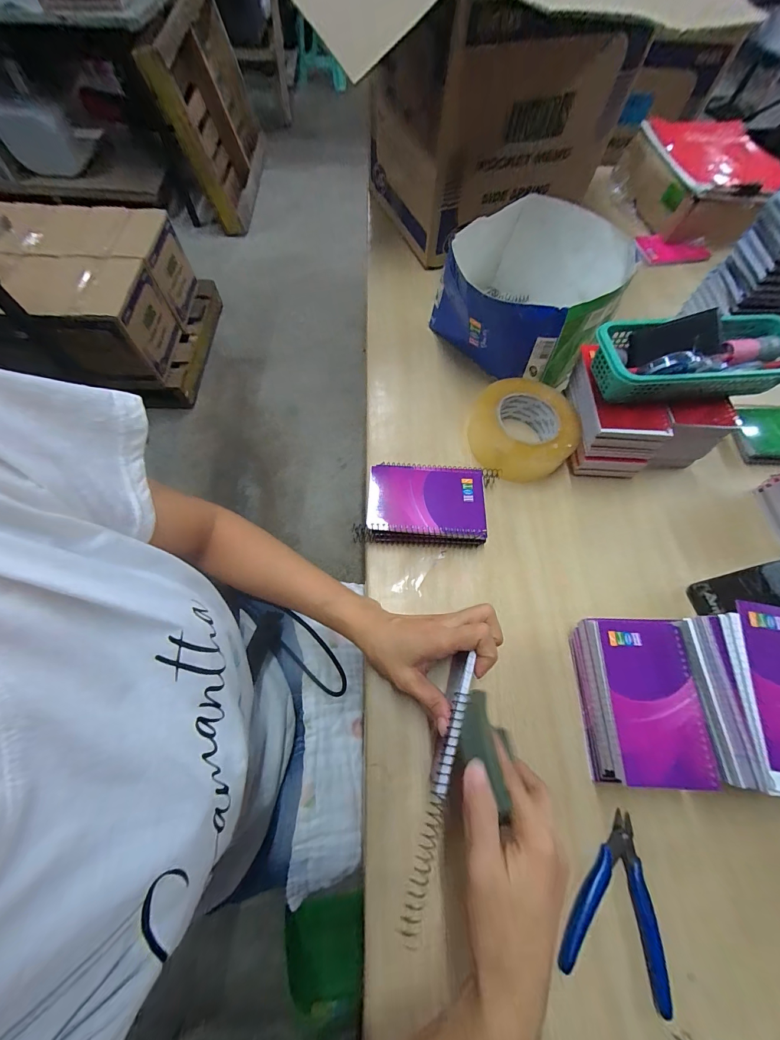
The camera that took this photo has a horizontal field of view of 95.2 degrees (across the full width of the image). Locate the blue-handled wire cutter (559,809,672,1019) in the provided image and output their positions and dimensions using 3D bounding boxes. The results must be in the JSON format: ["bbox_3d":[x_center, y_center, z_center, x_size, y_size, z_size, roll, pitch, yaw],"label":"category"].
[{"bbox_3d":[0.194,0.317,0.297,0.082,0.010,0.113,21,66,6],"label":"blue-handled wire cutter"}]

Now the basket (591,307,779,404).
[{"bbox_3d":[0.345,-0.179,0.393,0.234,0.055,0.085,-6,67,-5],"label":"basket"}]

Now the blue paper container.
[{"bbox_3d":[0.190,-0.316,0.509,0.219,0.129,0.235,32,69,11],"label":"blue paper container"}]

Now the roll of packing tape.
[{"bbox_3d":[0.174,-0.119,0.467,0.131,0.046,0.128,1,65,-3],"label":"roll of packing tape"}]

